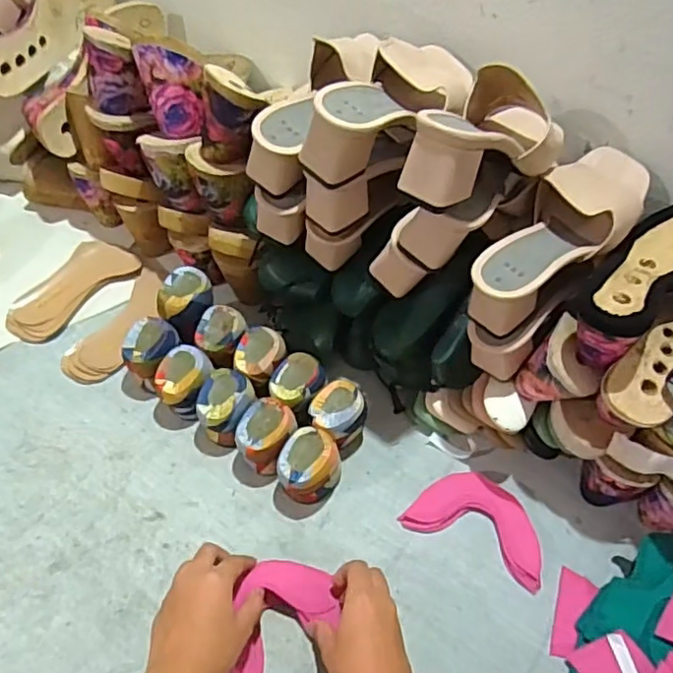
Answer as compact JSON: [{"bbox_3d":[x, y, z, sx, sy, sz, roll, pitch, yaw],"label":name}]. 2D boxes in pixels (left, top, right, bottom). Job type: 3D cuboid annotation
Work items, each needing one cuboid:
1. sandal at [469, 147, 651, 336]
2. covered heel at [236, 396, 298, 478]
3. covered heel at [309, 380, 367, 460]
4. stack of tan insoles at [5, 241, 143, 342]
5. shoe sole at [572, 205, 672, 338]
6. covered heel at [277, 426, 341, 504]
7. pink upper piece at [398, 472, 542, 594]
[{"bbox_3d":[0.216,-0.098,0.579,0.084,0.085,0.234,35,56,20],"label":"sandal"},{"bbox_3d":[-0.070,0.105,0.619,0.059,0.067,0.063,8,51,0],"label":"covered heel"},{"bbox_3d":[0.002,0.089,0.645,0.057,0.077,0.060,3,51,-4],"label":"covered heel"},{"bbox_3d":[-0.321,-0.057,0.743,0.070,0.020,0.161,31,54,18],"label":"stack of tan insoles"},{"bbox_3d":[0.290,-0.062,0.560,0.231,0.055,0.082,-36,63,-29],"label":"shoe sole"},{"bbox_3d":[-0.027,0.130,0.603,0.058,0.071,0.059,3,51,-4],"label":"covered heel"},{"bbox_3d":[0.146,0.185,0.621,0.138,0.011,0.083,25,53,14],"label":"pink upper piece"}]

